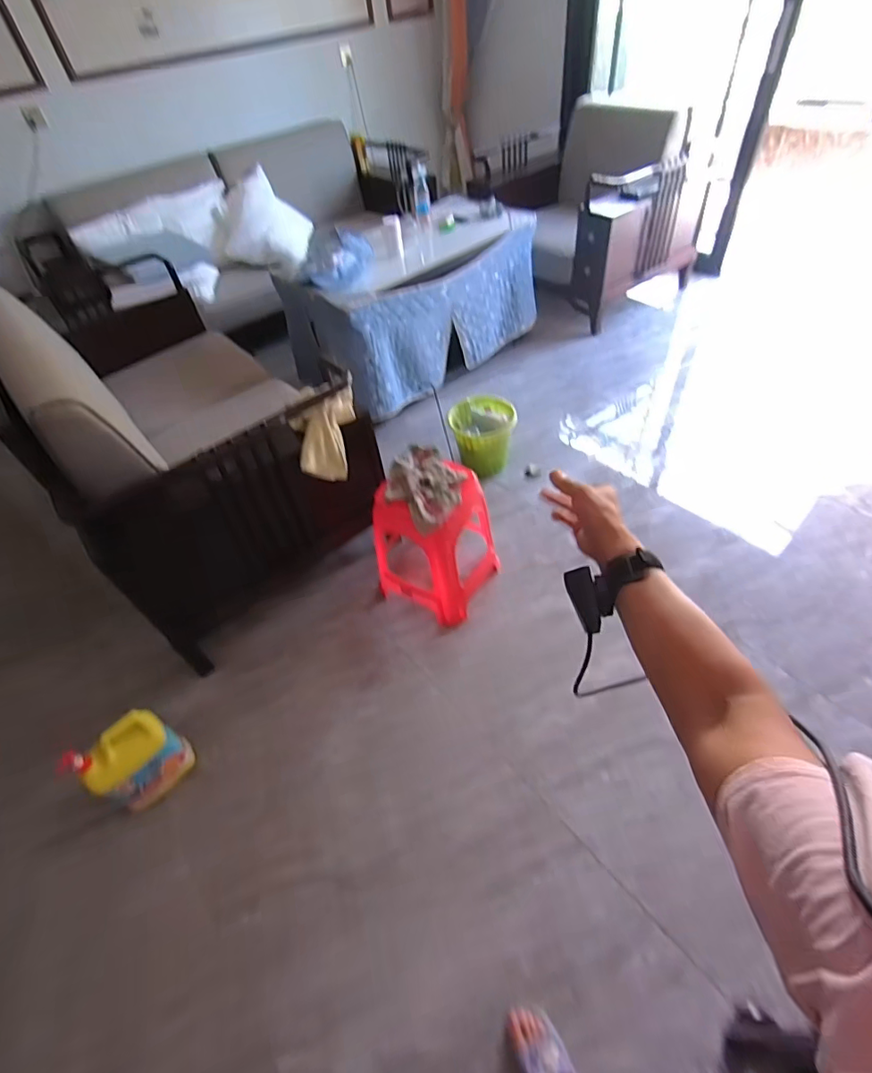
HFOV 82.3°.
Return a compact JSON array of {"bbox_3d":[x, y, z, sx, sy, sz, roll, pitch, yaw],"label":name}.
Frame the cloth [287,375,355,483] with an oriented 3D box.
[{"bbox_3d":[-0.329,-0.315,1.504,0.200,0.219,0.210,-12,49,-4],"label":"cloth"}]

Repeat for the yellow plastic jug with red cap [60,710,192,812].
[{"bbox_3d":[-0.802,0.608,1.346,0.119,0.256,0.208,31,59,28],"label":"yellow plastic jug with red cap"}]

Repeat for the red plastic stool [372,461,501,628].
[{"bbox_3d":[0.017,0.005,1.669,0.322,0.457,0.342,25,56,25],"label":"red plastic stool"}]

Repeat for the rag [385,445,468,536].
[{"bbox_3d":[-0.033,-0.168,1.514,0.250,0.056,0.299,-35,54,-23],"label":"rag"}]

